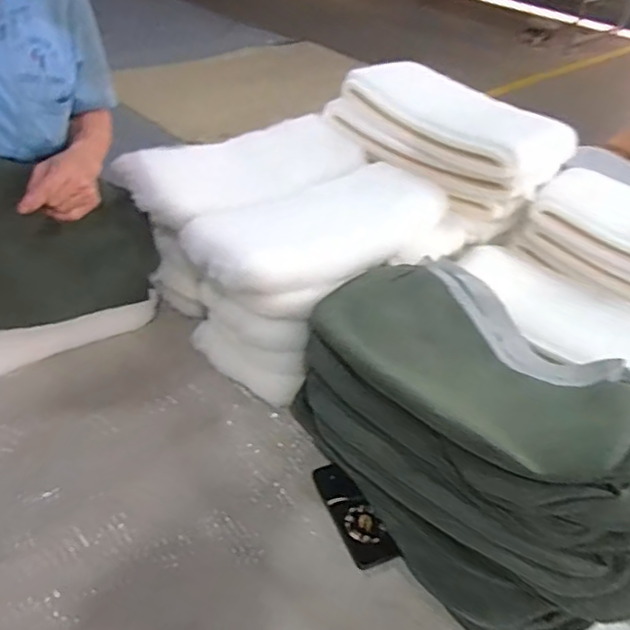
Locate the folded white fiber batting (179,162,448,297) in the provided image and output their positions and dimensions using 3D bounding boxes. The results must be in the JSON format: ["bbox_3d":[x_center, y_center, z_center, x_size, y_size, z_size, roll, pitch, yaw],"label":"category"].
[{"bbox_3d":[0.027,-0.154,0.985,0.467,0.053,0.222,-24,49,-32],"label":"folded white fiber batting"}]

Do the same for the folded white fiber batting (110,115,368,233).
[{"bbox_3d":[-0.120,-0.277,1.095,0.466,0.059,0.201,-27,50,-34],"label":"folded white fiber batting"}]

